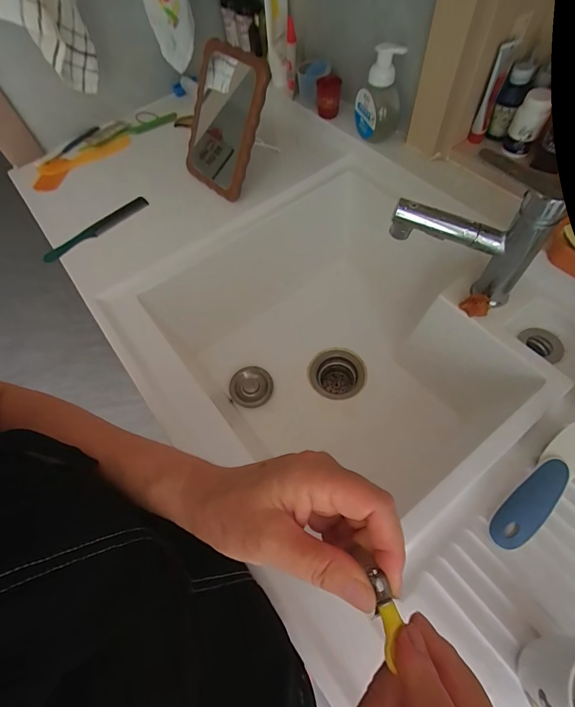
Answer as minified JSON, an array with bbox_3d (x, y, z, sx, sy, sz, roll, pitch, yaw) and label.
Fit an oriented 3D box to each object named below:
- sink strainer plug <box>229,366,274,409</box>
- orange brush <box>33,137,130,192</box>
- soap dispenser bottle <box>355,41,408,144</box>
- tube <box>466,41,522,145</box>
[{"bbox_3d":[-0.068,0.064,0.703,0.081,0.013,0.086,-2,62,4],"label":"sink strainer plug"},{"bbox_3d":[-0.427,-0.403,0.748,0.211,0.010,0.072,-31,64,-13],"label":"orange brush"},{"bbox_3d":[0.155,-0.440,0.616,0.050,0.143,0.084,-23,62,-7],"label":"soap dispenser bottle"},{"bbox_3d":[0.313,-0.395,0.552,0.027,0.132,0.021,27,67,17],"label":"tube"}]

